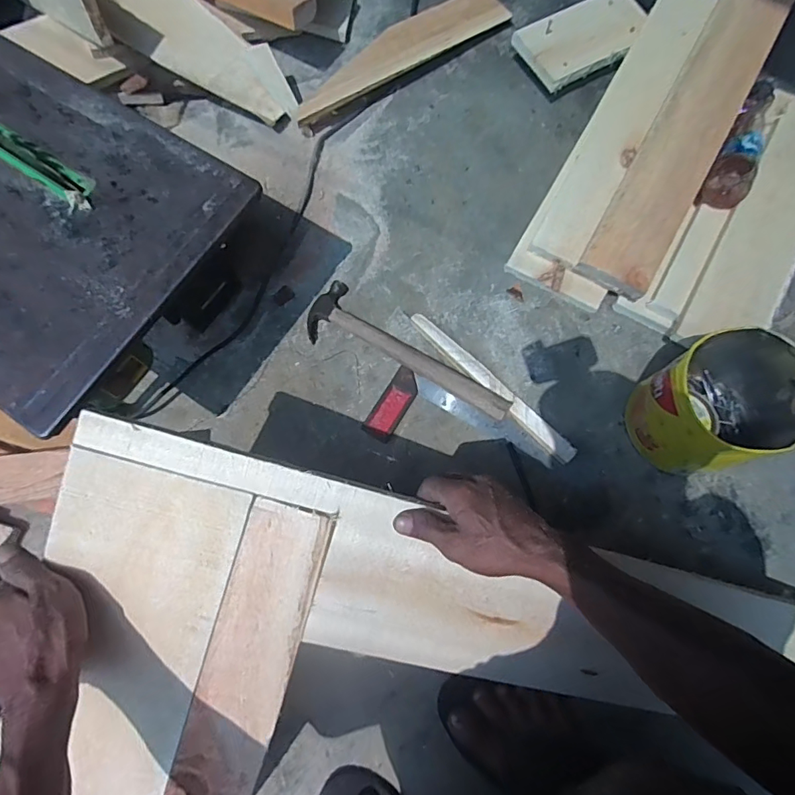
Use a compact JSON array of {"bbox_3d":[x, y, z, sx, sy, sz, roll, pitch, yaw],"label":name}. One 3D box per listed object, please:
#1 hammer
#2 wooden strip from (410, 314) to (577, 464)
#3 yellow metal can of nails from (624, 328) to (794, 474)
[{"bbox_3d":[0.005,-0.053,0.682,0.319,0.060,0.093,39,74,8],"label":"hammer"},{"bbox_3d":[0.132,-0.019,0.676,0.027,0.017,0.293,-43,80,-10],"label":"wooden strip"},{"bbox_3d":[0.394,0.004,0.585,0.160,0.141,0.135,-20,75,-9],"label":"yellow metal can of nails"}]

